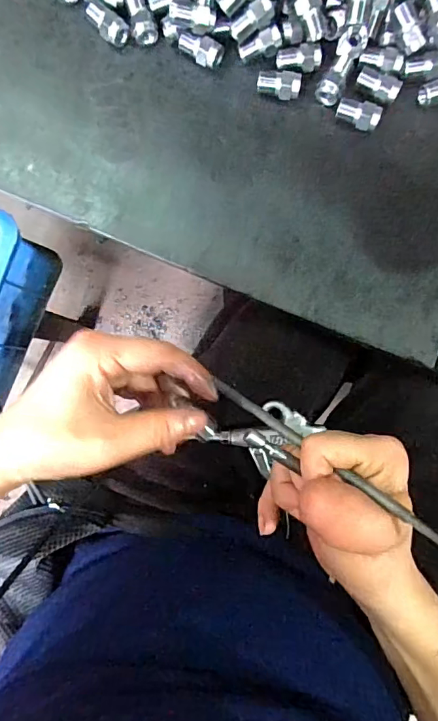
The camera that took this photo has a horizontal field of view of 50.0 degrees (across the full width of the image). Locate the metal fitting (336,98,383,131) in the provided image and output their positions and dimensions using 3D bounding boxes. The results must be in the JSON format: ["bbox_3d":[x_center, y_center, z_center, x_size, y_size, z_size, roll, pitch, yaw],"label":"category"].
[{"bbox_3d":[0.093,-0.163,0.315,0.028,0.014,0.016,14,88,2],"label":"metal fitting"}]

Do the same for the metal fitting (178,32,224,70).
[{"bbox_3d":[-0.013,-0.211,0.320,0.031,0.014,0.015,24,88,2],"label":"metal fitting"}]

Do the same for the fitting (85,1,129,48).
[{"bbox_3d":[-0.078,-0.234,0.324,0.031,0.011,0.016,40,89,3],"label":"fitting"}]

